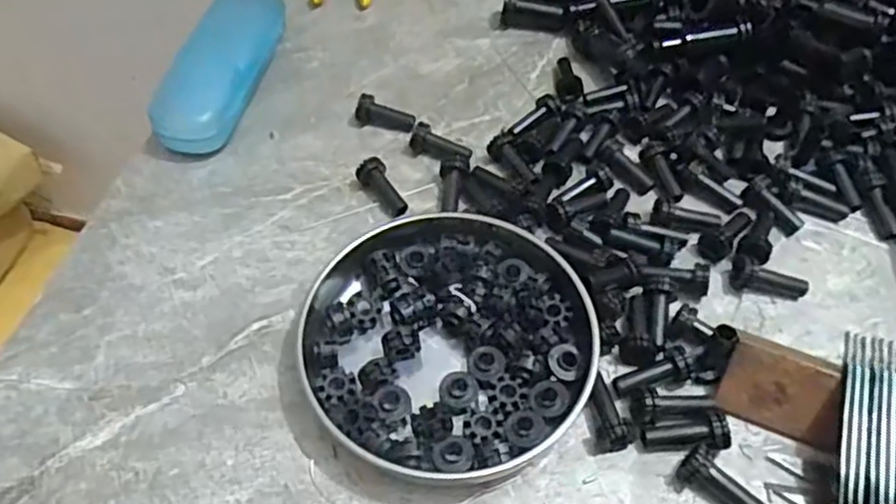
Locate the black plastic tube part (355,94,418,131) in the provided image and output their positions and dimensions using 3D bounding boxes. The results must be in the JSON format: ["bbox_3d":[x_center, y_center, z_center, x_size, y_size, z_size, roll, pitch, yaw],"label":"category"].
[{"bbox_3d":[-0.038,-0.089,0.443,0.039,0.012,0.016,10,54,6],"label":"black plastic tube part"}]

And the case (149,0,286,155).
[{"bbox_3d":[-0.146,-0.124,0.454,0.048,0.030,0.142,10,54,7],"label":"case"}]

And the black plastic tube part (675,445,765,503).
[{"bbox_3d":[0.122,0.103,0.307,0.038,0.015,0.016,31,61,20],"label":"black plastic tube part"}]

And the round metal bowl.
[{"bbox_3d":[0.000,0.042,0.341,0.135,0.025,0.140,0,55,0],"label":"round metal bowl"}]

